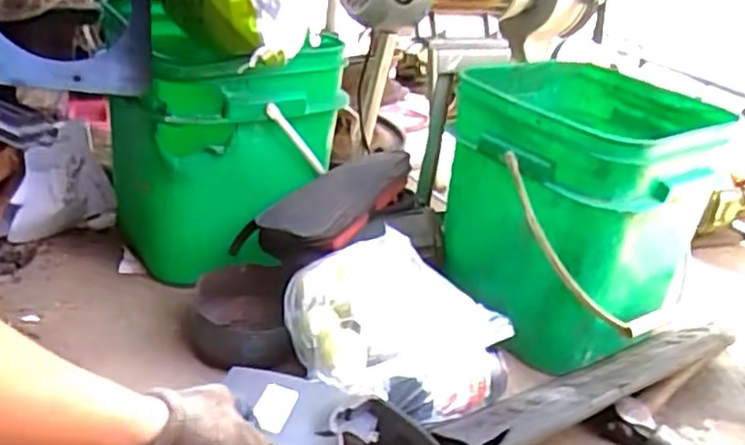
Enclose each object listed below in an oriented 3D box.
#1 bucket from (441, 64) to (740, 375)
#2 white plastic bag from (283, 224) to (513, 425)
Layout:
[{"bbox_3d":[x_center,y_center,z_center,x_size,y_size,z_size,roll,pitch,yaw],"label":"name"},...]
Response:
[{"bbox_3d":[0.254,-0.016,0.917,0.281,0.311,0.278,24,32,33],"label":"bucket"},{"bbox_3d":[0.026,0.117,0.802,0.223,0.119,0.188,-10,30,-29],"label":"white plastic bag"}]

